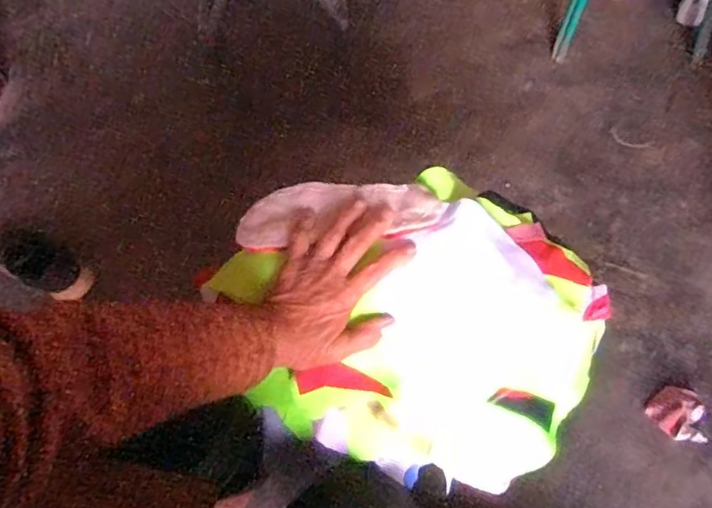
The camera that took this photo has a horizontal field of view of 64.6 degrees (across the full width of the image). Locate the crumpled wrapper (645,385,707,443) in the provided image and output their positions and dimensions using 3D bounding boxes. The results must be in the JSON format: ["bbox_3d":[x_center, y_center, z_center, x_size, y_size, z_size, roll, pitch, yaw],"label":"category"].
[{"bbox_3d":[0.521,0.262,0.906,0.081,0.038,0.087,-33,59,-17],"label":"crumpled wrapper"}]

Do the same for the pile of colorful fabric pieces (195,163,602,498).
[{"bbox_3d":[0.042,0.053,0.535,0.352,0.144,0.261,20,59,17],"label":"pile of colorful fabric pieces"}]

